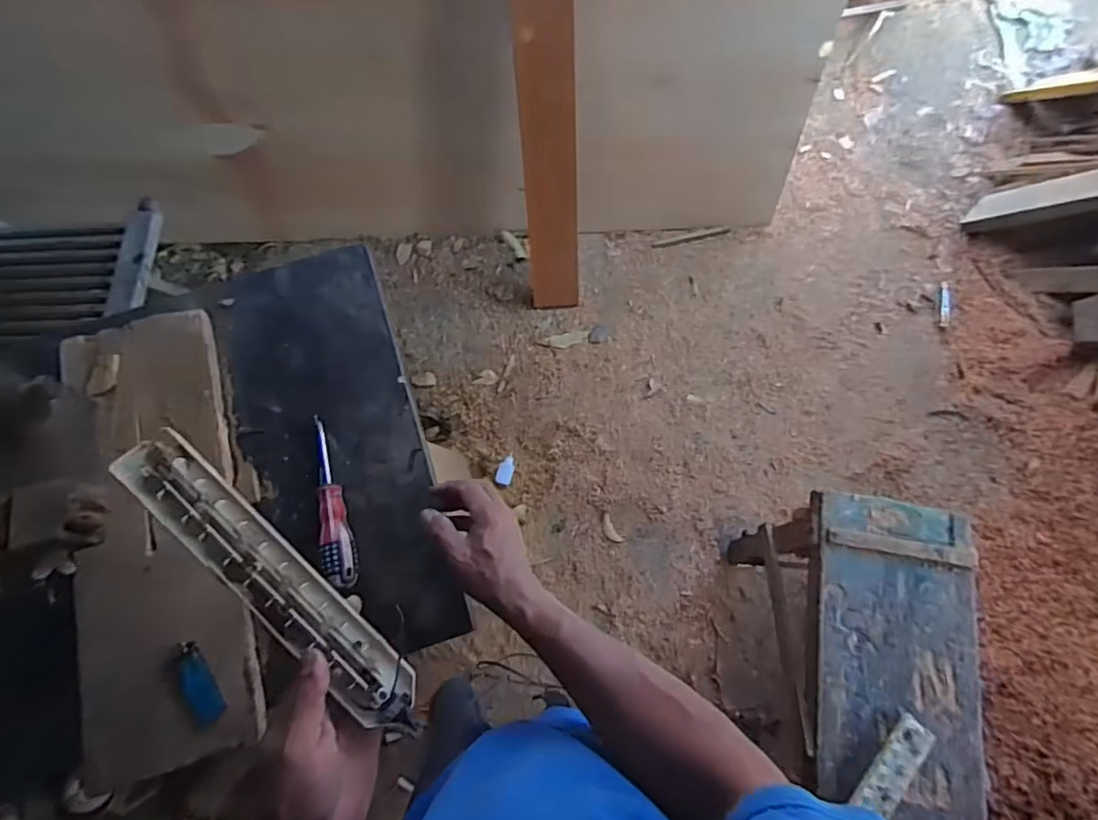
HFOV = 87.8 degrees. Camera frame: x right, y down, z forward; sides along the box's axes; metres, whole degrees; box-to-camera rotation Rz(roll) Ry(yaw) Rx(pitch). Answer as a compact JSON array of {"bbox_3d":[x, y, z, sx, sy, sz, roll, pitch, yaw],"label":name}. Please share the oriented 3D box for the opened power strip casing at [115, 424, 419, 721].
[{"bbox_3d":[-0.198,0.123,0.411,0.263,0.021,0.046,45,77,-1],"label":"opened power strip casing"}]

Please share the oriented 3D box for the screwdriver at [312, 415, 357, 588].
[{"bbox_3d":[-0.242,0.097,0.618,0.031,0.031,0.188,-19,71,-6],"label":"screwdriver"}]

